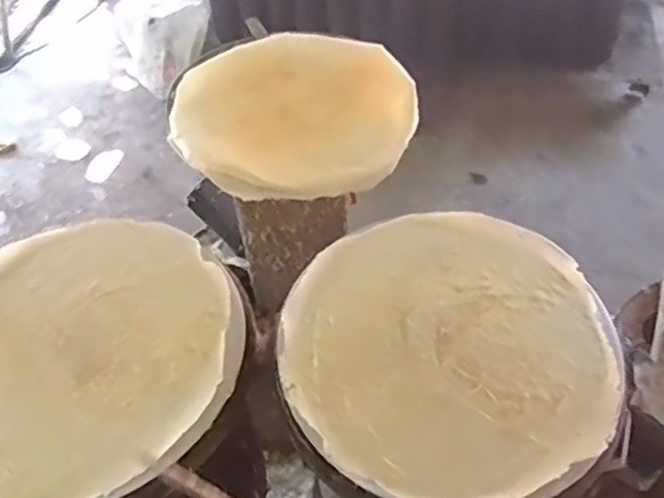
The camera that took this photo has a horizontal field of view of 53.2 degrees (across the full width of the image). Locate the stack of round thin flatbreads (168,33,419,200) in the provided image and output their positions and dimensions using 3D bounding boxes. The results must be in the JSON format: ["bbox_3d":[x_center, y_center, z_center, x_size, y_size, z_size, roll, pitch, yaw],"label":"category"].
[{"bbox_3d":[-0.057,-0.211,1.001,0.350,0.034,0.302,-3,63,-3],"label":"stack of round thin flatbreads"}]

